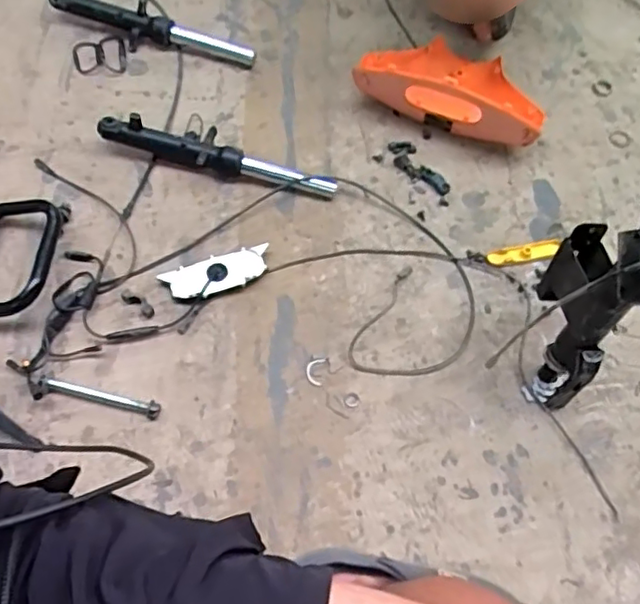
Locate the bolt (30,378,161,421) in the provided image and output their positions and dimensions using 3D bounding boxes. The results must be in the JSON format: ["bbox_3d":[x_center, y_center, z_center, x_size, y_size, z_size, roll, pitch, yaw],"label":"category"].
[{"bbox_3d":[-0.269,0.118,0.733,0.150,0.027,0.026,9,63,2],"label":"bolt"}]

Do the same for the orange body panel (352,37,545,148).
[{"bbox_3d":[0.212,-0.343,0.960,0.292,0.094,0.138,22,65,9],"label":"orange body panel"}]

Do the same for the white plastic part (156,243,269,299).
[{"bbox_3d":[-0.139,-0.038,0.828,0.142,0.022,0.054,-17,65,-11],"label":"white plastic part"}]

